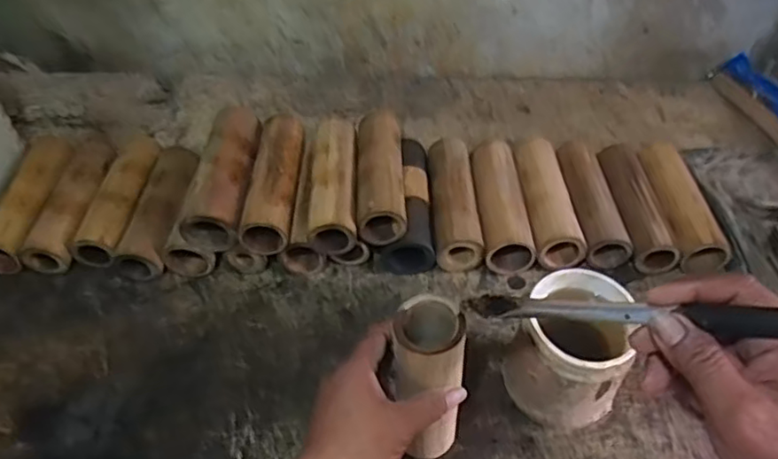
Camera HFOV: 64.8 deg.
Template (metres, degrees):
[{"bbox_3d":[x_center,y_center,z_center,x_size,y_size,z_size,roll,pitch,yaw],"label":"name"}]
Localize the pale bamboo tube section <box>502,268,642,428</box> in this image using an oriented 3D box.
[{"bbox_3d":[0.162,0.111,0.556,0.099,0.117,0.098,16,50,15],"label":"pale bamboo tube section"}]

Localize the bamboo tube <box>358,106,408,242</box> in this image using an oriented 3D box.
[{"bbox_3d":[-0.010,-0.066,0.702,0.051,0.050,0.175,-2,48,-1],"label":"bamboo tube"}]

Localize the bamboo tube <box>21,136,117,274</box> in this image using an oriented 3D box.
[{"bbox_3d":[-0.369,-0.036,0.738,0.055,0.052,0.193,1,48,2],"label":"bamboo tube"}]

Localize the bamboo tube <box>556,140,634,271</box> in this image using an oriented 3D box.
[{"bbox_3d":[0.241,-0.030,0.747,0.050,0.058,0.181,-3,48,-2],"label":"bamboo tube"}]

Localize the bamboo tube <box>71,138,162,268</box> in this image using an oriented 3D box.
[{"bbox_3d":[-0.318,-0.040,0.744,0.057,0.055,0.189,2,48,3],"label":"bamboo tube"}]

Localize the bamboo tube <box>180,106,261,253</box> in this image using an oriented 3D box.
[{"bbox_3d":[-0.187,-0.062,0.697,0.066,0.060,0.177,0,48,1],"label":"bamboo tube"}]

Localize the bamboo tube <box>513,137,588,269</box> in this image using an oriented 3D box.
[{"bbox_3d":[0.189,-0.038,0.734,0.054,0.048,0.177,-2,48,-1],"label":"bamboo tube"}]

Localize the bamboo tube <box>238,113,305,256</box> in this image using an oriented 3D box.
[{"bbox_3d":[-0.129,-0.057,0.696,0.053,0.052,0.177,1,48,2],"label":"bamboo tube"}]

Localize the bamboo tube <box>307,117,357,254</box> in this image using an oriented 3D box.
[{"bbox_3d":[-0.062,-0.054,0.688,0.051,0.045,0.177,-2,48,0],"label":"bamboo tube"}]

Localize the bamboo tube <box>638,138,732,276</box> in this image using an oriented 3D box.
[{"bbox_3d":[0.350,-0.028,0.754,0.065,0.061,0.190,-1,48,0],"label":"bamboo tube"}]

